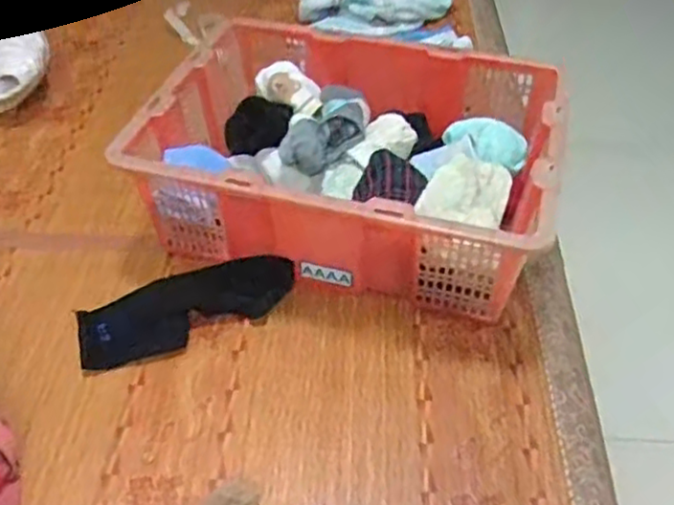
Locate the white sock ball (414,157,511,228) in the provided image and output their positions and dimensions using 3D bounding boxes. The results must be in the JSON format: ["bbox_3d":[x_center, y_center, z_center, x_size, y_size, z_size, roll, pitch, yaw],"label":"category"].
[{"bbox_3d":[0.146,-0.069,0.791,0.088,0.050,0.109,15,48,14],"label":"white sock ball"}]

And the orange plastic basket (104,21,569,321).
[{"bbox_3d":[0.021,-0.116,0.869,0.461,0.159,0.343,11,47,10],"label":"orange plastic basket"}]

